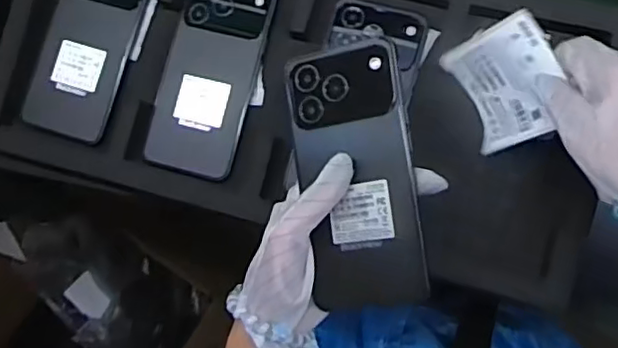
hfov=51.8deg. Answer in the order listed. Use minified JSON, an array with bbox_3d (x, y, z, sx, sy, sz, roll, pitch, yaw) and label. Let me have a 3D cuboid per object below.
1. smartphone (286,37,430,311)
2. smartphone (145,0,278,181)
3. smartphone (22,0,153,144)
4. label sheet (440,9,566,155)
[{"bbox_3d":[0.029,0.000,0.396,0.073,0.007,0.161,-11,85,22],"label":"smartphone"},{"bbox_3d":[-0.079,-0.079,0.512,0.074,0.010,0.160,15,87,9],"label":"smartphone"},{"bbox_3d":[-0.181,-0.109,0.527,0.075,0.013,0.159,16,87,9],"label":"smartphone"},{"bbox_3d":[0.139,-0.062,0.445,0.014,0.072,0.081,-37,99,-40],"label":"label sheet"}]

